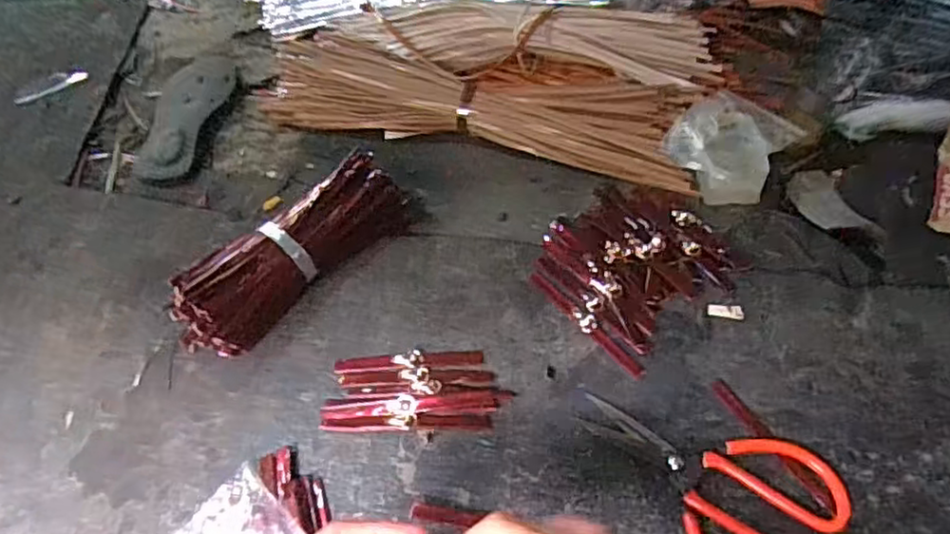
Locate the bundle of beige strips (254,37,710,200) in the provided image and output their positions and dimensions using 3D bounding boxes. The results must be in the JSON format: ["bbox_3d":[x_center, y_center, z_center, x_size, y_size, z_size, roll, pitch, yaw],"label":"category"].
[{"bbox_3d":[0.001,-0.209,0.832,0.542,0.051,0.146,15,57,8],"label":"bundle of beige strips"}]

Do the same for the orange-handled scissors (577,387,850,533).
[{"bbox_3d":[0.183,0.176,0.541,0.211,0.019,0.128,30,60,17],"label":"orange-handled scissors"}]

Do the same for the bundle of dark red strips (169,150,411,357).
[{"bbox_3d":[-0.183,-0.013,0.671,0.257,0.059,0.078,-39,60,-21],"label":"bundle of dark red strips"}]

